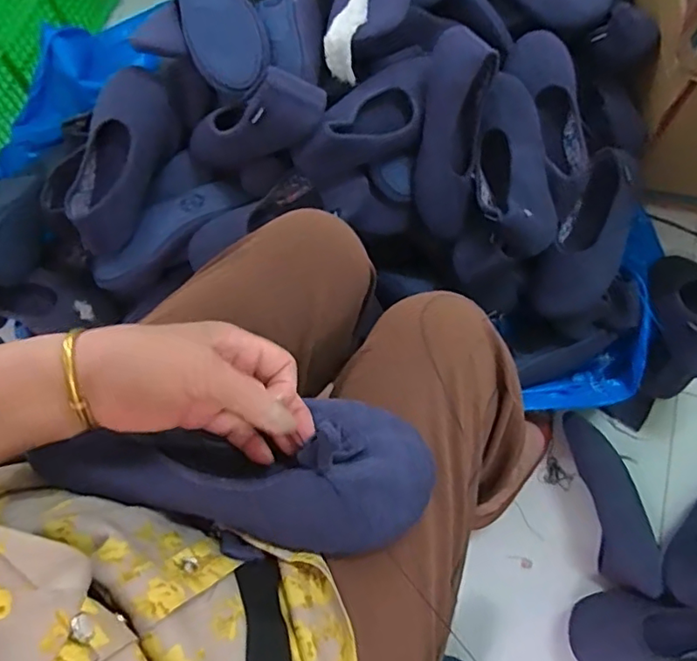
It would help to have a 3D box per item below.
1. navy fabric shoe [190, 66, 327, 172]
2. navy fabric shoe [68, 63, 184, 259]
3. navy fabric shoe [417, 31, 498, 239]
[{"bbox_3d":[-0.130,-0.263,0.719,0.244,0.075,0.058,-3,65,46],"label":"navy fabric shoe"},{"bbox_3d":[-0.316,-0.229,0.767,0.094,0.089,0.254,18,89,8],"label":"navy fabric shoe"},{"bbox_3d":[0.136,-0.247,0.731,0.080,0.057,0.253,6,114,4],"label":"navy fabric shoe"}]

